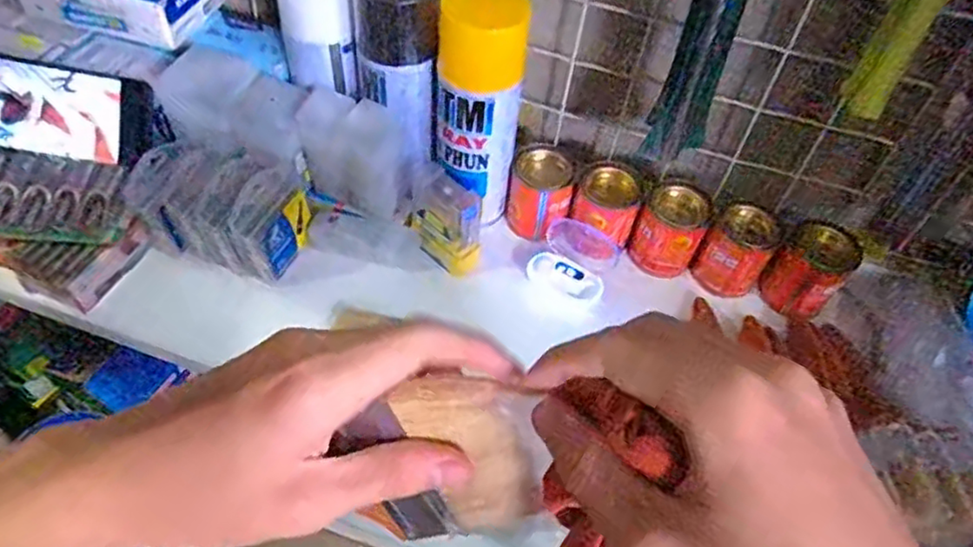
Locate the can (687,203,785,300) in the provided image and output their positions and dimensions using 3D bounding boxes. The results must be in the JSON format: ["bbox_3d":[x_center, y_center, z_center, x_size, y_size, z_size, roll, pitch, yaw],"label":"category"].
[{"bbox_3d":[0.212,-0.018,0.555,0.051,0.062,0.054,3,48,-4],"label":"can"}]

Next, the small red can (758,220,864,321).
[{"bbox_3d":[0.267,-0.003,0.541,0.055,0.067,0.047,33,53,21],"label":"small red can"}]

